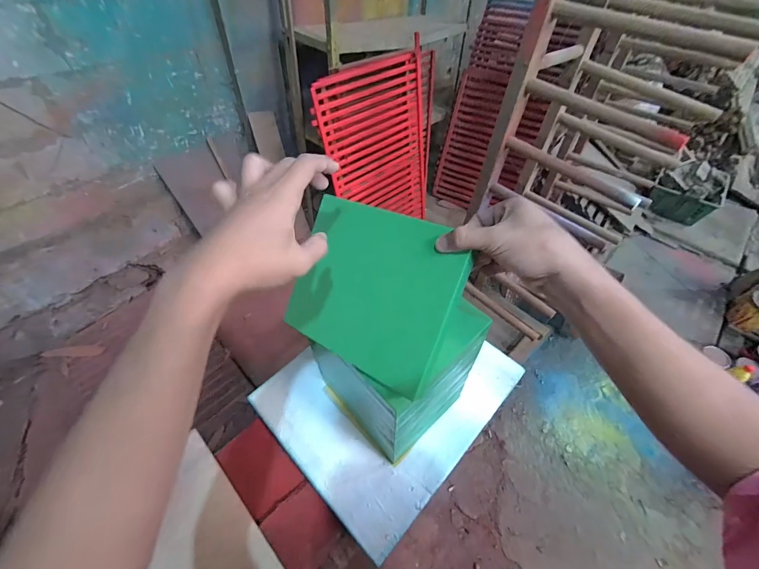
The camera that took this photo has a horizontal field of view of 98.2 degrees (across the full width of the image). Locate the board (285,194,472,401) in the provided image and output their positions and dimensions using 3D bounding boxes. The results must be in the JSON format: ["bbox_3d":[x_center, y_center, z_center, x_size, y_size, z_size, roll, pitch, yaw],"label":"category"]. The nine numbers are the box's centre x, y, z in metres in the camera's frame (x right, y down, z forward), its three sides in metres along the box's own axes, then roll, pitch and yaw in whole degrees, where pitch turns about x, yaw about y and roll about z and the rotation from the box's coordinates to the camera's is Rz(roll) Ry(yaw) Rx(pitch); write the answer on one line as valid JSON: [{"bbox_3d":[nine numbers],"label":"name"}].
[{"bbox_3d":[-0.013,0.003,0.366,0.197,0.170,0.008,22,7,29],"label":"board"}]

